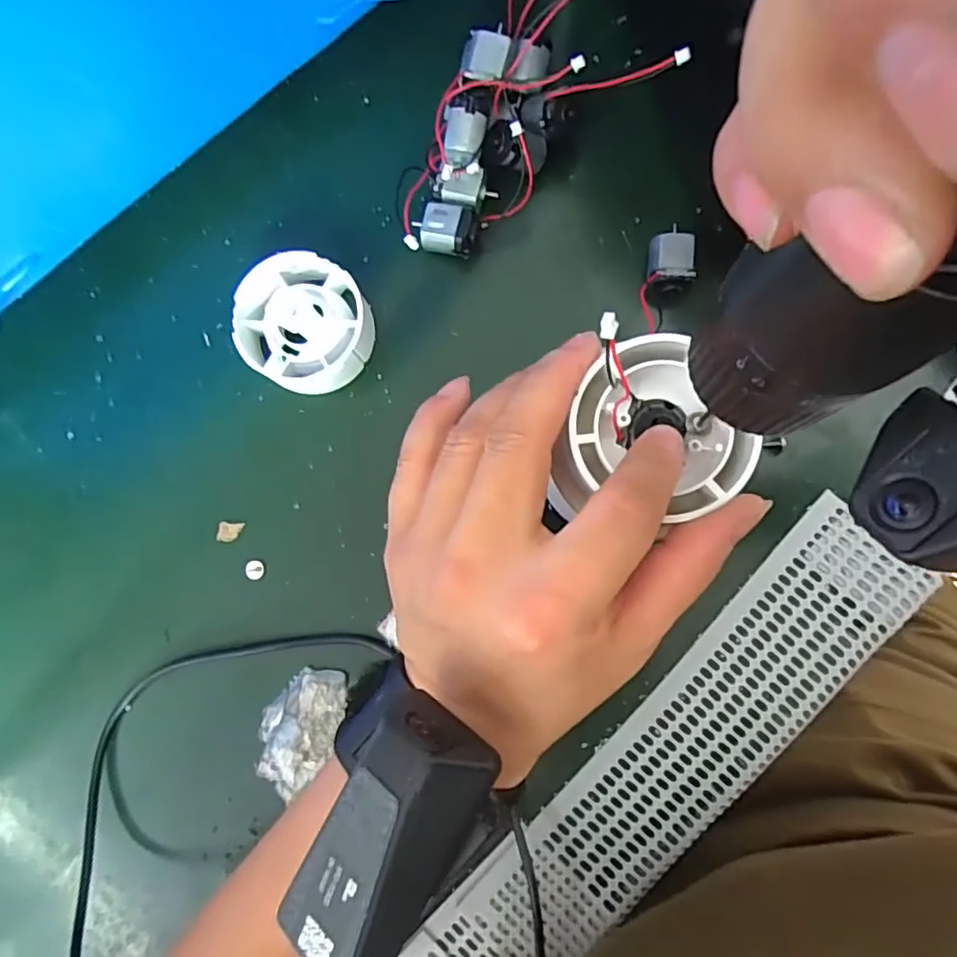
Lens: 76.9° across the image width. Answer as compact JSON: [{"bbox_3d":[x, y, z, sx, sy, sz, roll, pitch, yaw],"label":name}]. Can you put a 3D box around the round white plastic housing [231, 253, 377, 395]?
[{"bbox_3d":[-0.074,-0.066,0.257,0.054,0.020,0.054,-1,84,7],"label":"round white plastic housing"}]

